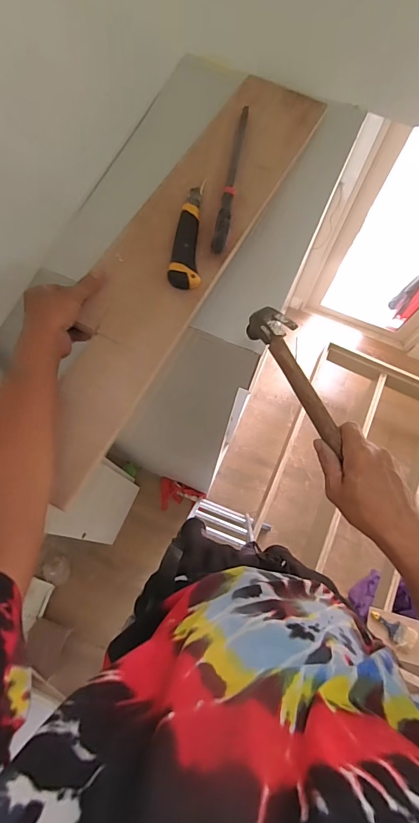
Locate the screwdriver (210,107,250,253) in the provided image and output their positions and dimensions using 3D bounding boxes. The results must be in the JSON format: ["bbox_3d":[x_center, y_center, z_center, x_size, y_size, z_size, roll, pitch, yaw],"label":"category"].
[{"bbox_3d":[0.037,-0.351,0.571,0.021,0.023,0.287,11,68,2],"label":"screwdriver"}]

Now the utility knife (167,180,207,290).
[{"bbox_3d":[-0.026,-0.247,0.535,0.040,0.020,0.179,7,73,0],"label":"utility knife"}]

